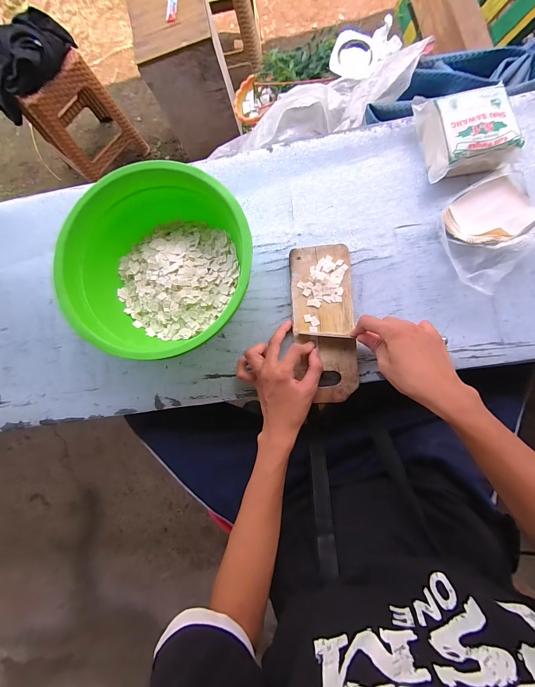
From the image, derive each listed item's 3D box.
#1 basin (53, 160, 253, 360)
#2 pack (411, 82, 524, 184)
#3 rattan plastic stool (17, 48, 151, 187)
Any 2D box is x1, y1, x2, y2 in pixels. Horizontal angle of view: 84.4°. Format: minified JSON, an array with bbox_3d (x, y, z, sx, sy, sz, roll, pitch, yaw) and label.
[{"bbox_3d":[-0.140,-0.095,0.423,0.241,0.091,0.231,-1,82,6],"label":"basin"},{"bbox_3d":[0.289,-0.309,0.428,0.122,0.043,0.130,-9,82,5],"label":"pack"},{"bbox_3d":[-0.869,-1.044,1.349,0.351,0.420,0.383,-42,80,0],"label":"rattan plastic stool"}]

